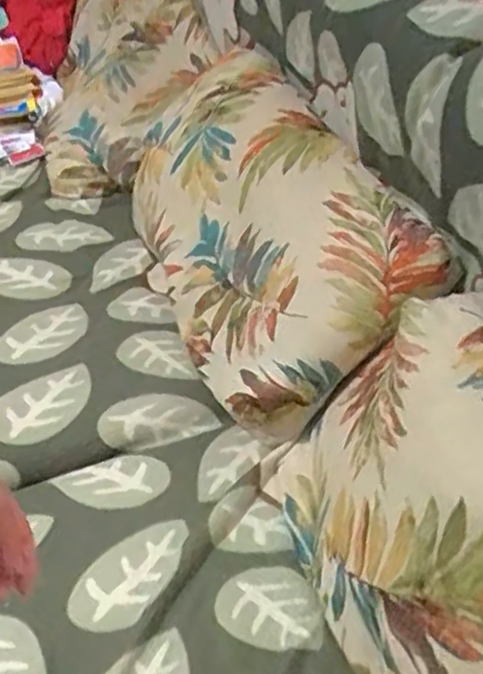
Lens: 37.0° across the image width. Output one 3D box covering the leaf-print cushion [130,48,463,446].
[{"bbox_3d":[0.003,-0.190,1.219,0.113,0.419,0.713,28,23,-45],"label":"leaf-print cushion"}]

